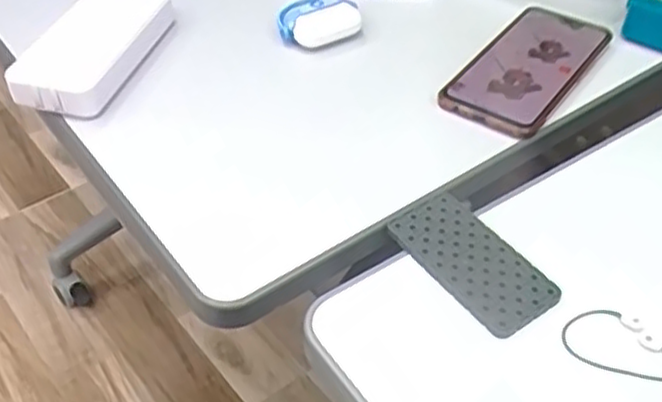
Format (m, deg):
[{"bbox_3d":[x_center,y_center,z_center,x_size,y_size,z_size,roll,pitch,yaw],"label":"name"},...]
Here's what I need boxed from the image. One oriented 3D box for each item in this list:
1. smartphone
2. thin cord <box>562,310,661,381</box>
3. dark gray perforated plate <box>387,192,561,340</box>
[{"bbox_3d":[0.153,-0.106,0.547,0.077,0.011,0.160,28,50,26],"label":"smartphone"},{"bbox_3d":[0.180,0.081,0.374,0.109,0.009,0.036,10,45,9],"label":"thin cord"},{"bbox_3d":[0.082,0.033,0.415,0.052,0.004,0.099,-23,49,-23],"label":"dark gray perforated plate"}]

